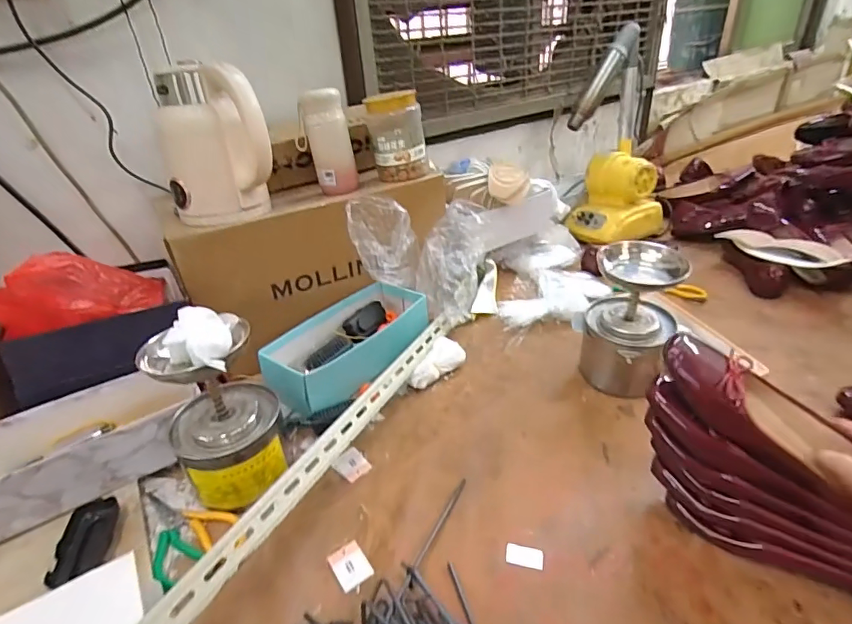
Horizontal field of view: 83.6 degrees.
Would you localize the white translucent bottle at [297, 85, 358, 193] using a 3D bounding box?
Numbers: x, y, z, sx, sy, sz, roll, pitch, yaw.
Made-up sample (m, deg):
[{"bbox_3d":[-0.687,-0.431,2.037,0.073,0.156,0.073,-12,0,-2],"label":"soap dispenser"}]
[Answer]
[{"bbox_3d":[-0.176,-0.299,0.845,0.074,0.169,0.066,-27,38,-32],"label":"white translucent bottle"}]

